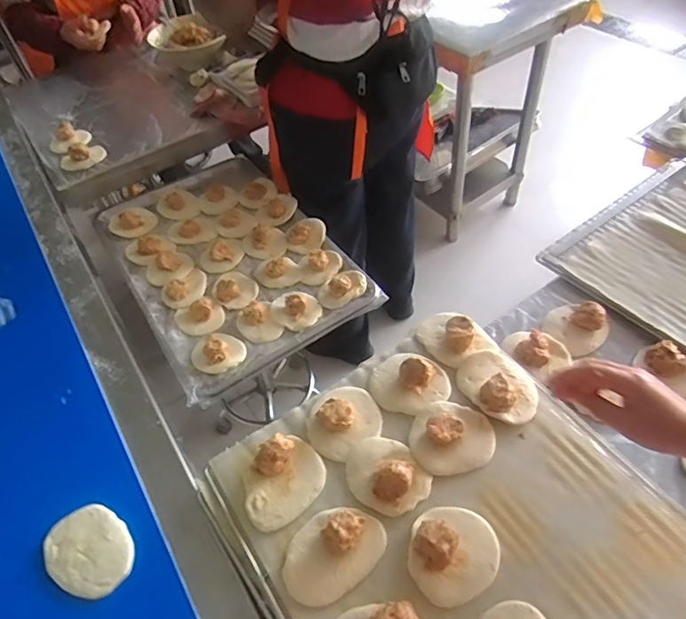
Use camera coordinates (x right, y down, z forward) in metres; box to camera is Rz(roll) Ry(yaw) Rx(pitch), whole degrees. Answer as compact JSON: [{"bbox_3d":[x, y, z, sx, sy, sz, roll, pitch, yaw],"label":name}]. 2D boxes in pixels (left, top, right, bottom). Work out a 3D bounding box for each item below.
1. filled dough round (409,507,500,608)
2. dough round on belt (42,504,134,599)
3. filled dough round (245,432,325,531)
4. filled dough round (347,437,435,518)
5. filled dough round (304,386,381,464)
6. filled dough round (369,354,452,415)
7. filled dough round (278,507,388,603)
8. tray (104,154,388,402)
[{"bbox_3d":[0.111,0.238,0.522,0.092,0.035,0.084,-3,50,4],"label":"filled dough round"},{"bbox_3d":[-0.278,0.264,0.569,0.105,0.006,0.079,27,58,26],"label":"dough round on belt"},{"bbox_3d":[-0.069,0.191,0.588,0.094,0.033,0.084,-25,52,-15],"label":"filled dough round"},{"bbox_3d":[0.047,0.178,0.578,0.077,0.035,0.091,-32,54,-20],"label":"filled dough round"},{"bbox_3d":[0.000,0.127,0.628,0.094,0.031,0.080,-31,53,-19],"label":"filled dough round"},{"bbox_3d":[0.084,0.084,0.651,0.099,0.025,0.084,2,50,8],"label":"filled dough round"},{"bbox_3d":[-0.011,0.245,0.532,0.108,0.033,0.073,-37,56,-23],"label":"filled dough round"},{"bbox_3d":[-0.249,-0.114,1.095,0.410,0.044,0.584,-29,53,-18],"label":"tray"}]

